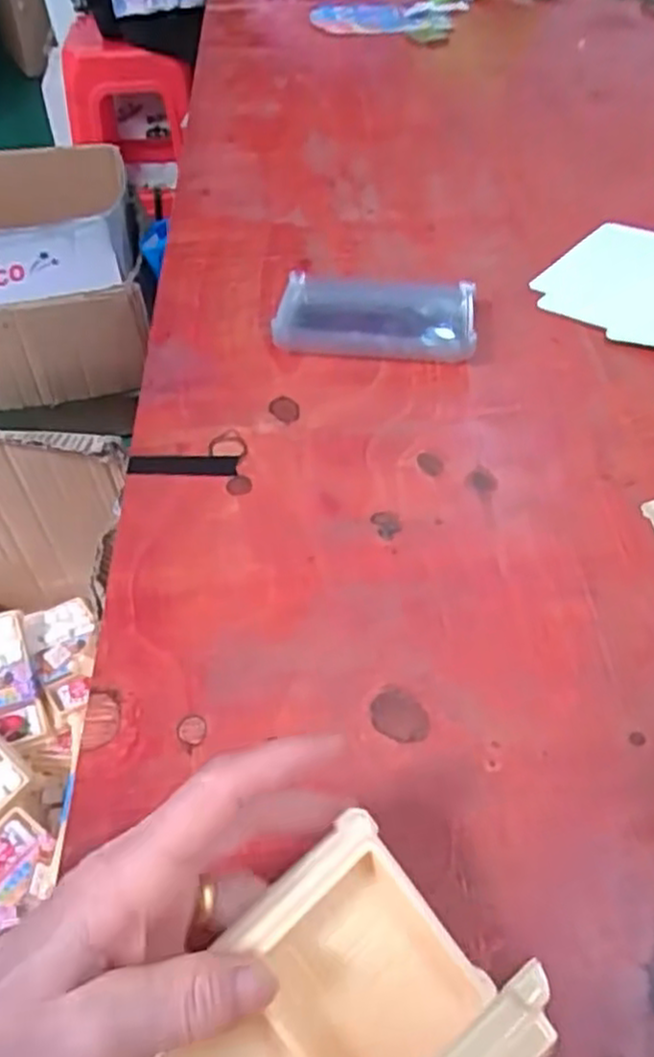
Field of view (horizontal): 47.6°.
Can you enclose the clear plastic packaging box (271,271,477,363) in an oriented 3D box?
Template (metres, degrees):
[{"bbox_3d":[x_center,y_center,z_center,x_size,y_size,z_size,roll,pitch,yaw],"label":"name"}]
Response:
[{"bbox_3d":[0.036,-0.155,0.541,0.139,0.023,0.080,3,48,5],"label":"clear plastic packaging box"}]

